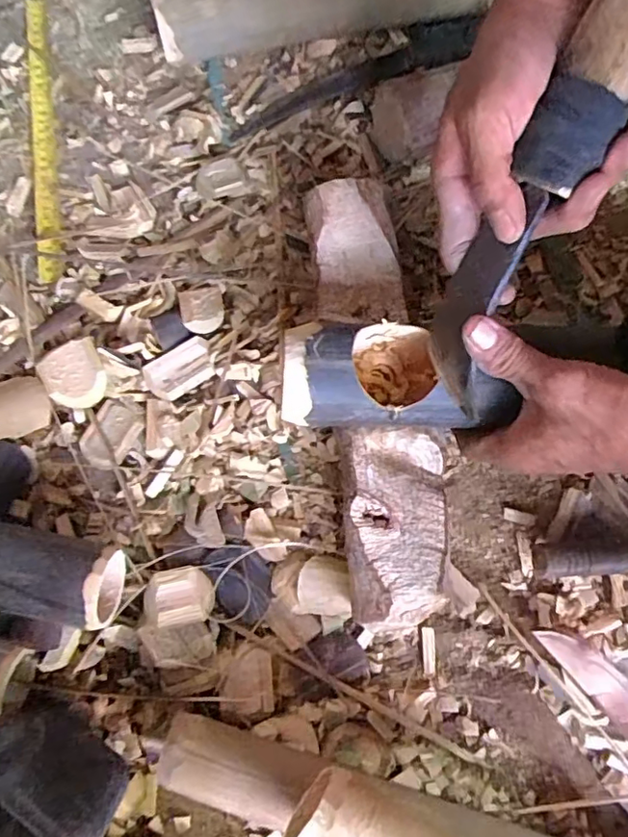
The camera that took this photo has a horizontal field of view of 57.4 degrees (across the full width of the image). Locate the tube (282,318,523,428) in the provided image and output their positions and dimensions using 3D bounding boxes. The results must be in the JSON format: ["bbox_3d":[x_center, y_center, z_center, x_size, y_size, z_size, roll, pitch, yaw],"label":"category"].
[{"bbox_3d":[0.052,-0.028,0.387,0.142,0.057,0.070,3,78,0],"label":"tube"}]

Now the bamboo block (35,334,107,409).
[{"bbox_3d":[-0.195,-0.036,0.465,0.047,0.011,0.056,-27,79,-6],"label":"bamboo block"}]

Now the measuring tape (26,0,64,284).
[{"bbox_3d":[-0.250,-0.266,0.522,0.025,0.012,0.296,-10,78,-2],"label":"measuring tape"}]

